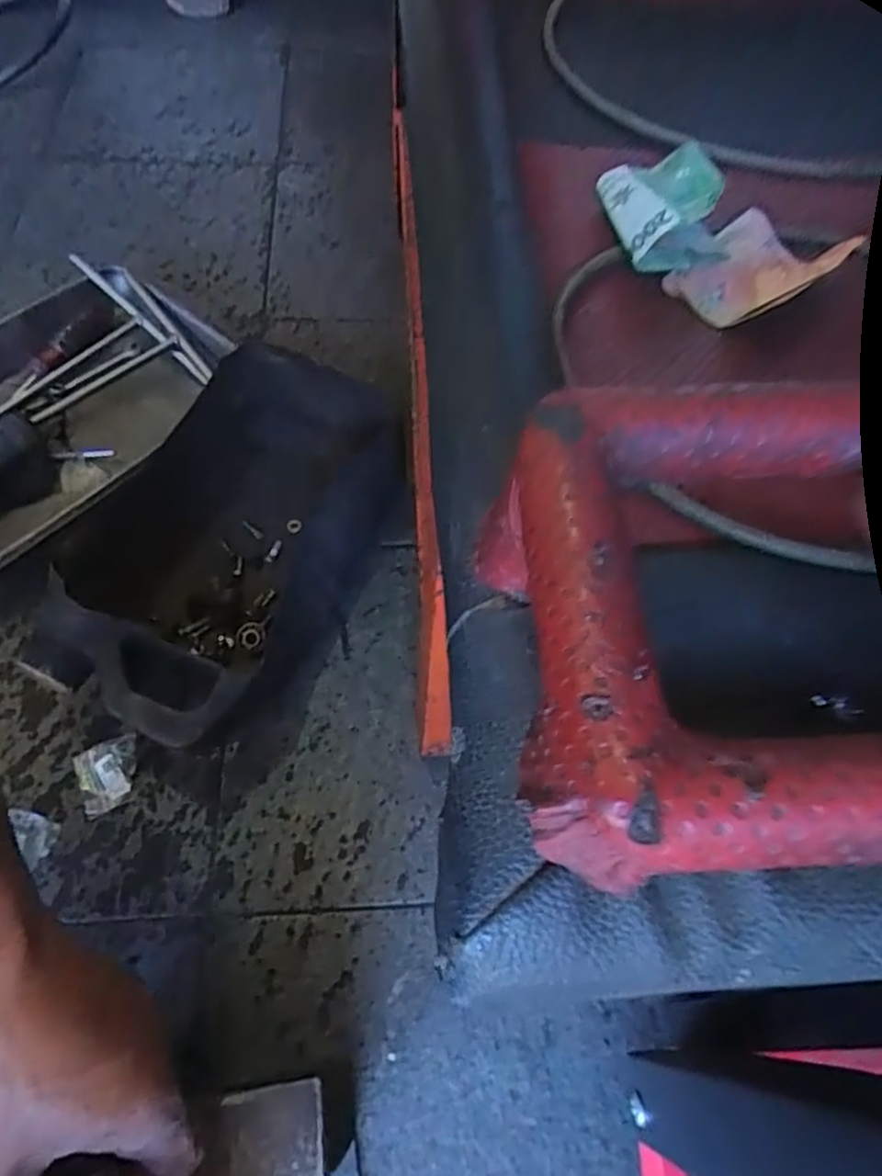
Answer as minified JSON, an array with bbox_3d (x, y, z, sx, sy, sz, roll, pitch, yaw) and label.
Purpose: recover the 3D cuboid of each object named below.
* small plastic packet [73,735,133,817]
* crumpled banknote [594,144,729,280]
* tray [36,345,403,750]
[{"bbox_3d":[-0.246,0.139,0.524,0.045,0.010,0.050,-15,62,-12],"label":"small plastic packet"},{"bbox_3d":[0.095,-0.166,0.308,0.042,0.027,0.067,1,60,-3],"label":"crumpled banknote"},{"bbox_3d":[-0.182,-0.045,0.585,0.236,0.094,0.314,27,62,11],"label":"tray"}]

